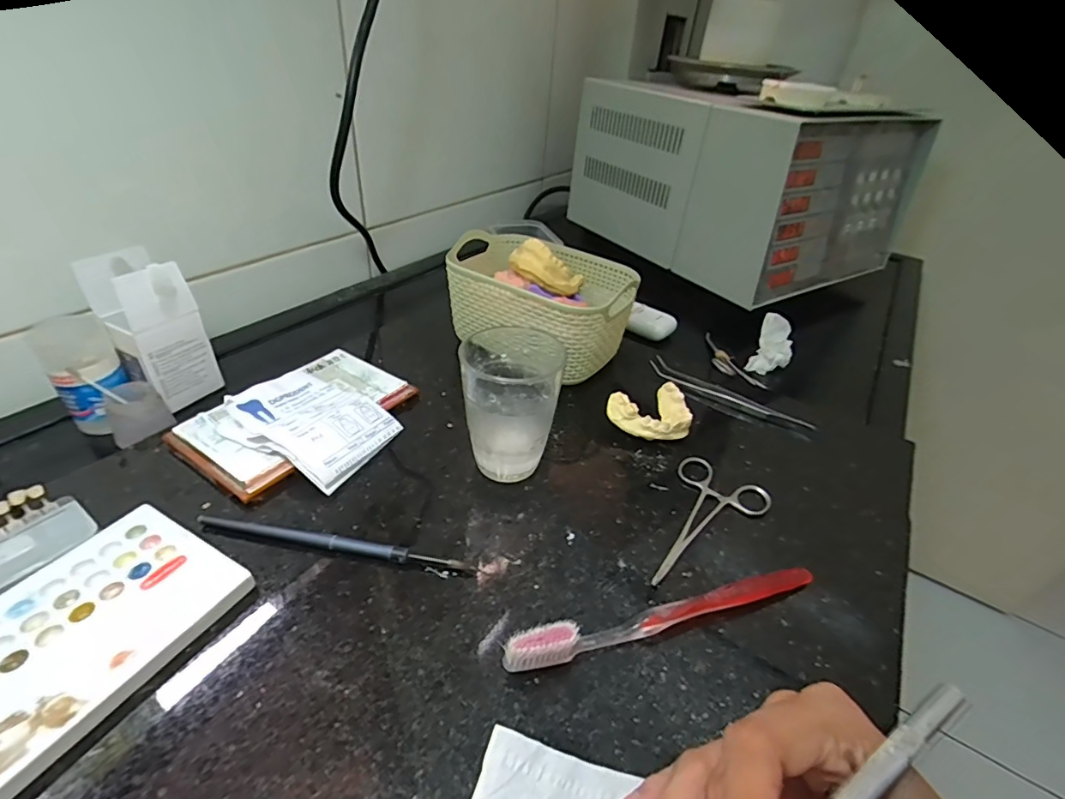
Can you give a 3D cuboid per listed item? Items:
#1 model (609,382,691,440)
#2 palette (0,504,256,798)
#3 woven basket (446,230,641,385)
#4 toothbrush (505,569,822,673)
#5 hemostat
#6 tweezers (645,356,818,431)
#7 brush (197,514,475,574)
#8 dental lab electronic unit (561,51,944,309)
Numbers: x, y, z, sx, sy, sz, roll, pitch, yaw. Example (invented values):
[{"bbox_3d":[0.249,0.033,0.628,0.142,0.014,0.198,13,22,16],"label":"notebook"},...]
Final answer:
[{"bbox_3d":[0.098,0.013,0.406,0.069,0.028,0.047,-15,41,-26],"label":"model"},{"bbox_3d":[-0.228,0.119,0.235,0.095,0.012,0.151,21,39,19],"label":"palette"},{"bbox_3d":[0.005,-0.095,0.486,0.177,0.082,0.120,28,42,27],"label":"woven basket"},{"bbox_3d":[0.075,0.113,0.271,0.186,0.024,0.013,-8,38,-18],"label":"toothbrush"},{"bbox_3d":[0.108,0.080,0.335,0.064,0.006,0.121,30,42,29],"label":"hemostat"},{"bbox_3d":[0.175,-0.006,0.454,0.145,0.008,0.016,28,41,27],"label":"tweezers"},{"bbox_3d":[-0.116,0.086,0.300,0.168,0.007,0.009,10,36,5],"label":"brush"},{"bbox_3d":[0.279,-0.328,0.716,0.295,0.206,0.368,-20,43,-31],"label":"dental lab electronic unit"}]

